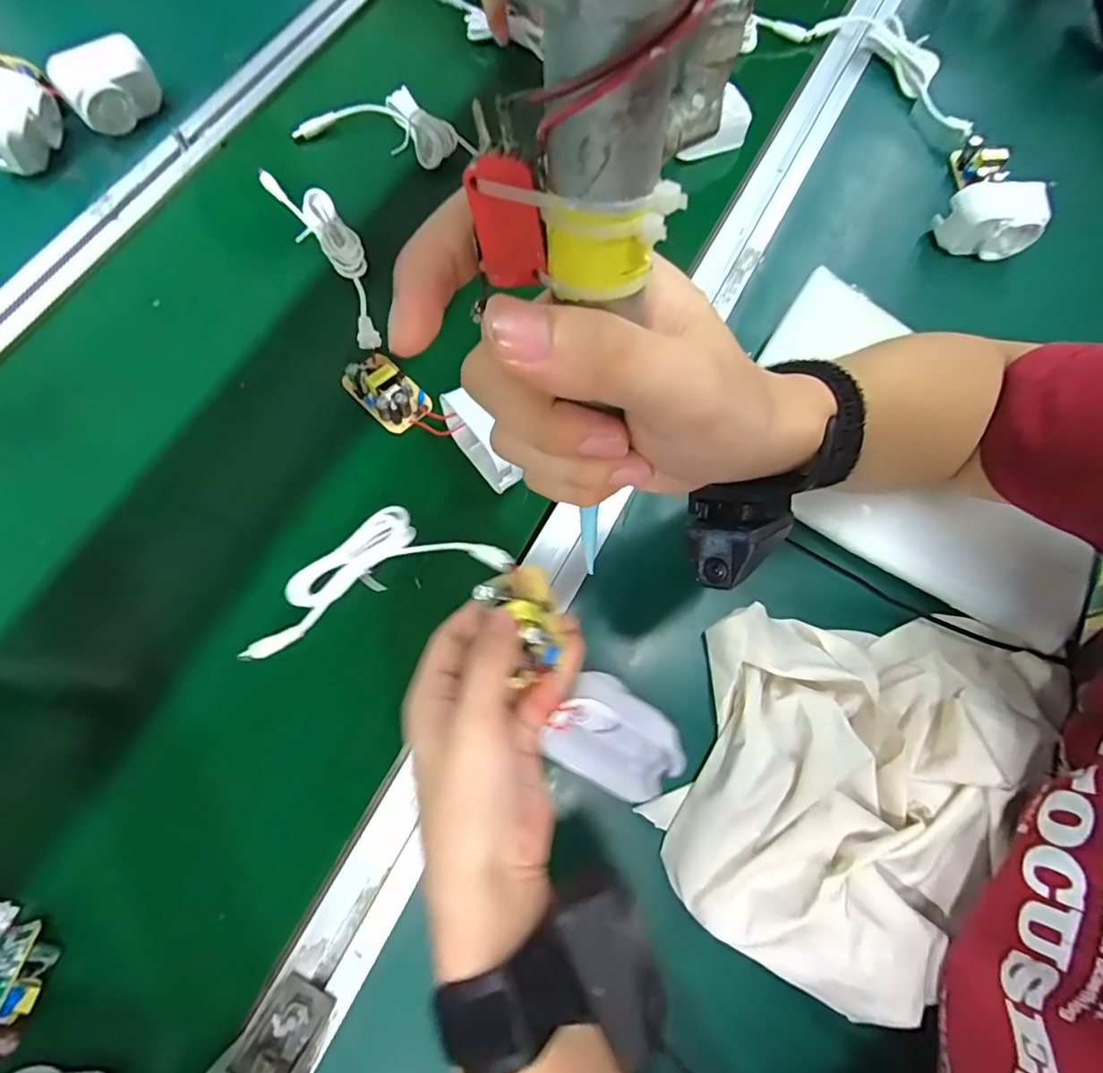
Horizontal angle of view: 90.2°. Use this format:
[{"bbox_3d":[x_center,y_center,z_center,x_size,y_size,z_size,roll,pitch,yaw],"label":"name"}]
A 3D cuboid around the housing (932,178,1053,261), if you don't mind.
[{"bbox_3d":[0.344,-0.246,0.428,0.070,0.048,0.029,10,72,2],"label":"housing"}]

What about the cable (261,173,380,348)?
[{"bbox_3d":[-0.168,-0.221,0.422,0.039,0.019,0.199,-30,75,-10],"label":"cable"}]

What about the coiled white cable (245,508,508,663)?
[{"bbox_3d":[-0.105,0.016,0.337,0.166,0.028,0.069,-14,73,9],"label":"coiled white cable"}]

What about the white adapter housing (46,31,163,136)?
[{"bbox_3d":[-0.360,-0.366,0.449,0.068,0.054,0.032,-36,76,-12],"label":"white adapter housing"}]

